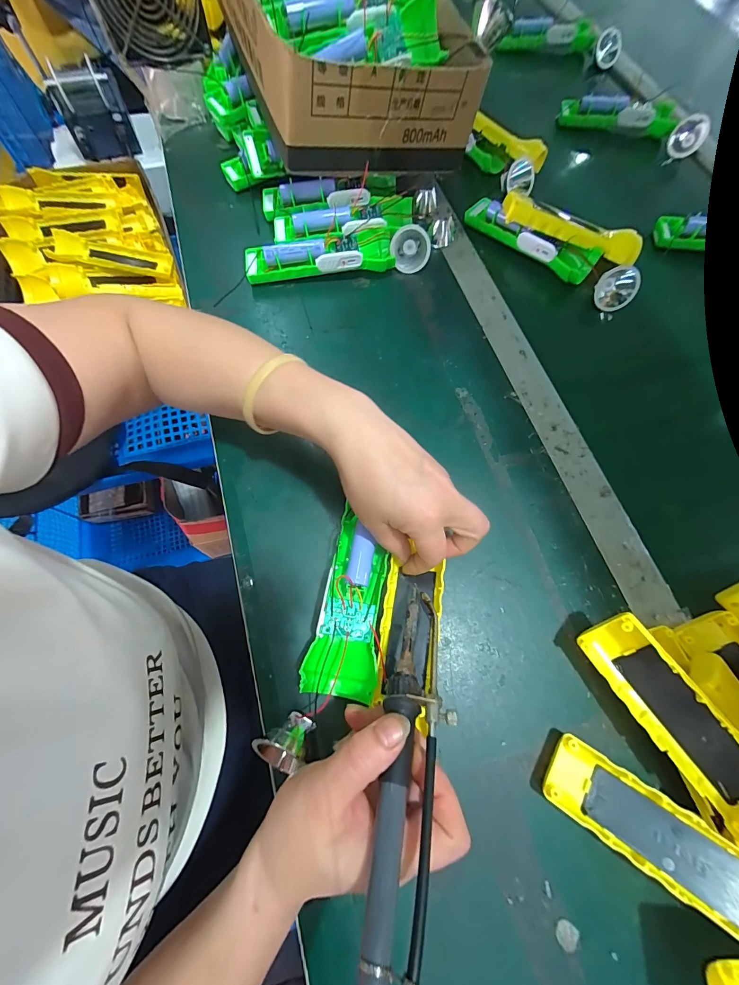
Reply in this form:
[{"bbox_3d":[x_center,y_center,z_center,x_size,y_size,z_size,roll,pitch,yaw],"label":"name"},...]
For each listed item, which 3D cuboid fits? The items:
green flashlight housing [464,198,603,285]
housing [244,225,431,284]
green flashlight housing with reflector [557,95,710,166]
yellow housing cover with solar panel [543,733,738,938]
[{"bbox_3d":[0.190,-0.306,0.425,0.164,0.023,0.049,35,73,11],"label":"green flashlight housing"},{"bbox_3d":[-0.034,-0.266,0.402,0.206,0.036,0.046,-7,70,-4],"label":"housing"},{"bbox_3d":[0.389,-0.554,0.532,0.205,0.045,0.056,16,70,5],"label":"green flashlight housing with reflector"},{"bbox_3d":[0.190,0.216,0.208,0.158,0.020,0.044,27,70,29],"label":"yellow housing cover with solar panel"}]

